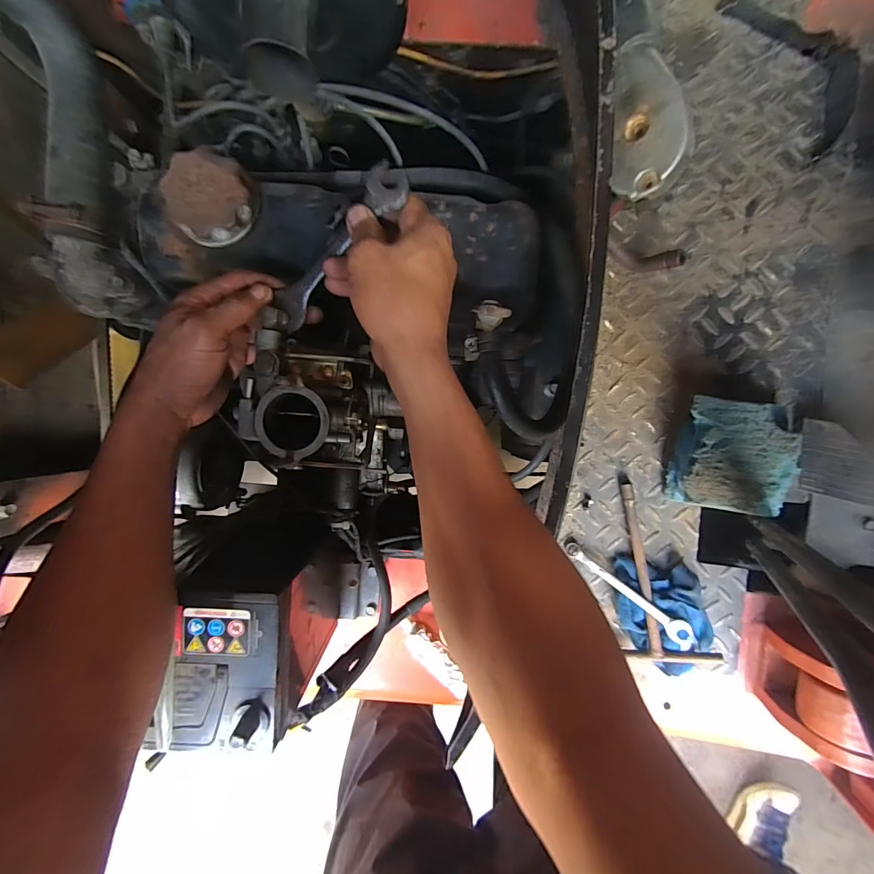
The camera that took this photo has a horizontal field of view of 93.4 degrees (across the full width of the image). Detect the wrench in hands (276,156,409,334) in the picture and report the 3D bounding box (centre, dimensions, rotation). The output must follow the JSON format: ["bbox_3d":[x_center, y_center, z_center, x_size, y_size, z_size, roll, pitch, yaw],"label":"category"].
[{"bbox_3d":[-0.076,-0.143,0.314,0.141,0.014,0.031,-43,92,17],"label":"wrench in hands"}]

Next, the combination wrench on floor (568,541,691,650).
[{"bbox_3d":[0.228,0.184,0.489,0.166,0.008,0.024,39,92,17],"label":"combination wrench on floor"}]

